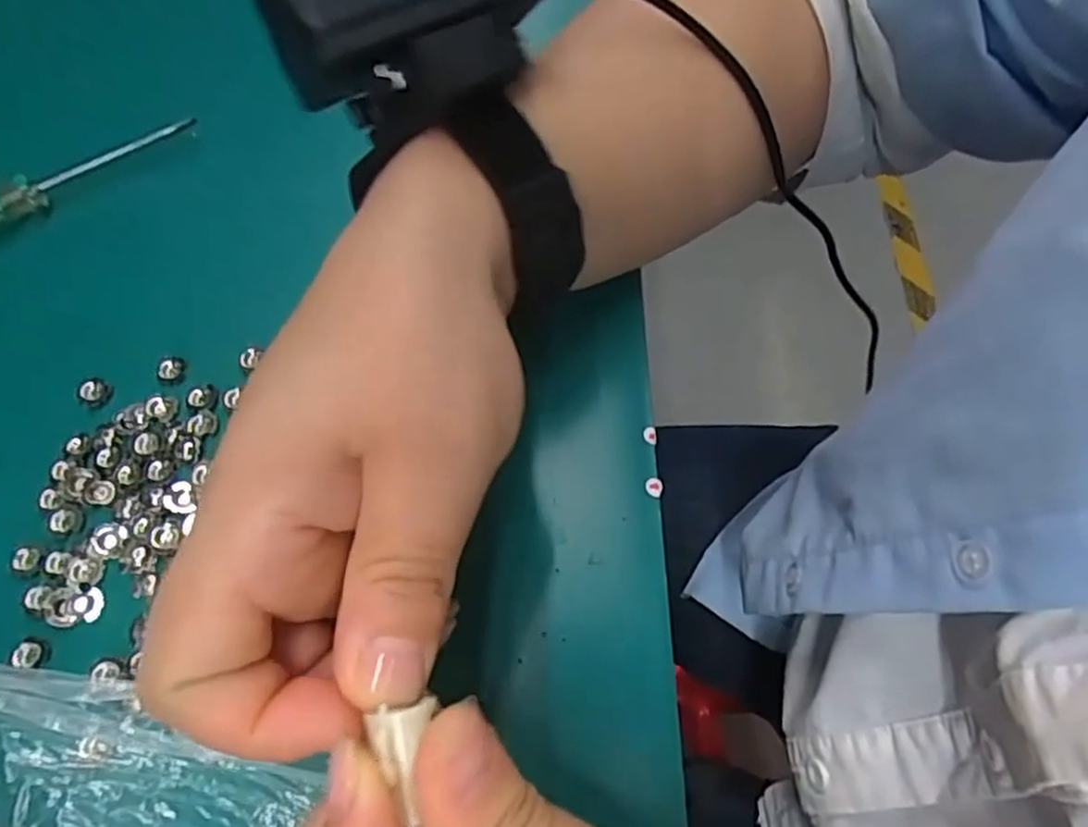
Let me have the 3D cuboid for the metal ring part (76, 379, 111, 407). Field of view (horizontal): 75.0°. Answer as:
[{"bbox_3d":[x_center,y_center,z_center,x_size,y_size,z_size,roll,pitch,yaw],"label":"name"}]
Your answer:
[{"bbox_3d":[-0.152,-0.007,0.239,0.009,0.004,0.009,-1,64,1],"label":"metal ring part"}]

